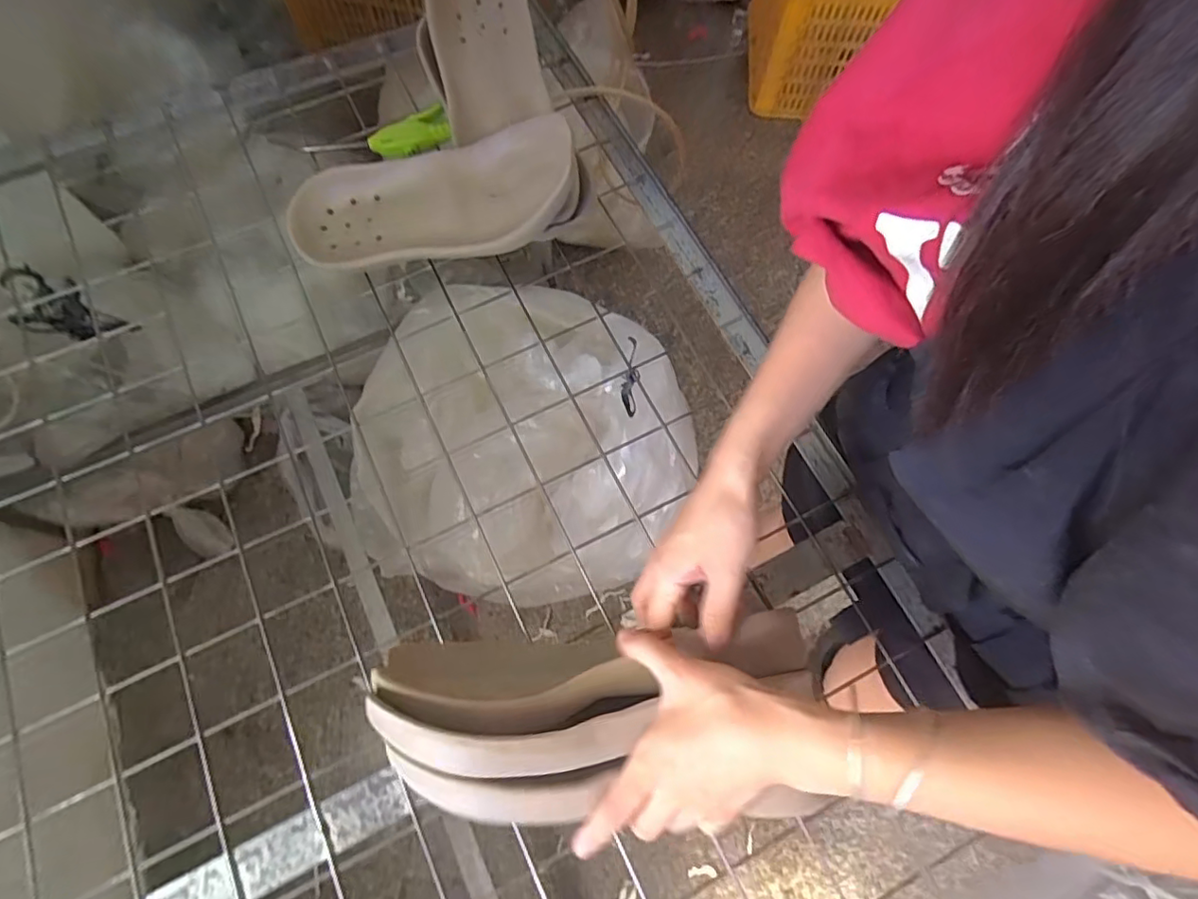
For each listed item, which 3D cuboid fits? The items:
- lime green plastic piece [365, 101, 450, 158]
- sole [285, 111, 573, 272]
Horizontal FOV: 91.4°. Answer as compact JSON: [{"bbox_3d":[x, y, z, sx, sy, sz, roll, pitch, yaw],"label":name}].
[{"bbox_3d":[-0.212,-0.353,0.655,0.086,0.027,0.037,-29,73,-11],"label":"lime green plastic piece"},{"bbox_3d":[-0.161,-0.240,0.563,0.294,0.063,0.110,-5,69,16],"label":"sole"}]

